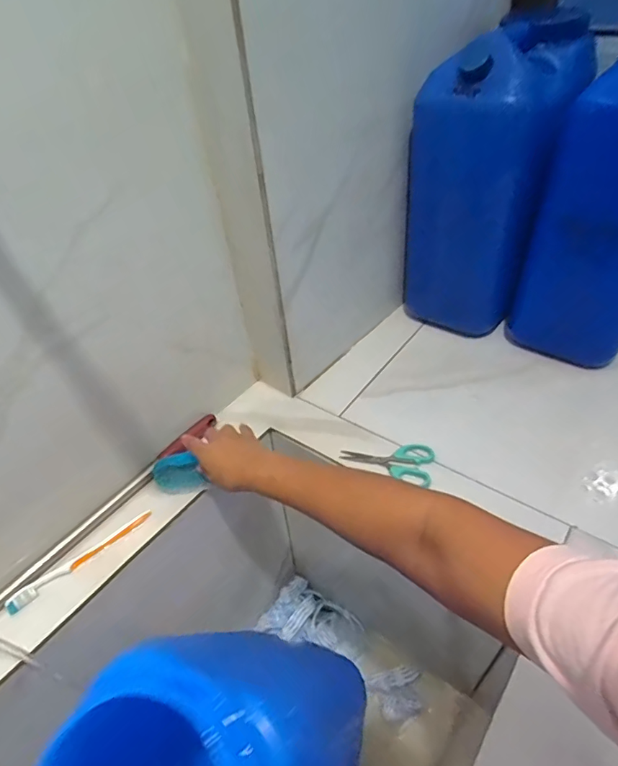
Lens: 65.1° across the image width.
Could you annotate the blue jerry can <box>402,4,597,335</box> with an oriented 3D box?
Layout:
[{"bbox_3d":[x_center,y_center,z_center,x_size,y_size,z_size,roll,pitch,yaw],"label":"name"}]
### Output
[{"bbox_3d":[0.290,-0.318,0.778,0.193,0.411,0.239,20,49,26],"label":"blue jerry can"}]

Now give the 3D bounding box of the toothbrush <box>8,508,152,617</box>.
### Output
[{"bbox_3d":[-0.274,0.210,0.585,0.176,0.010,0.016,-35,50,-27],"label":"toothbrush"}]

